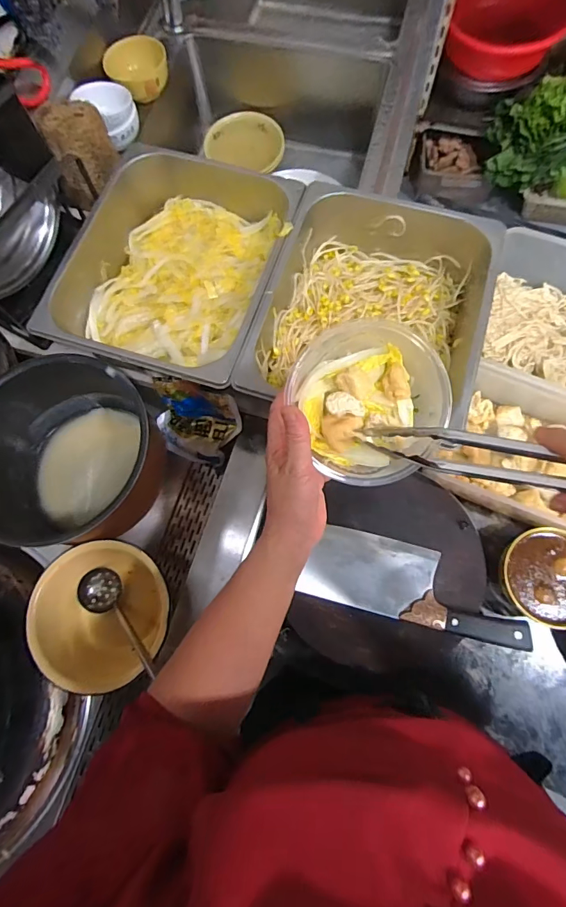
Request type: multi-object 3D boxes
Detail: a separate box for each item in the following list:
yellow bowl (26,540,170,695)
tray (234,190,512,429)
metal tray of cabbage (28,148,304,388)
[{"bbox_3d":[-0.219,0.204,0.542,0.154,0.103,0.158,-7,74,0],"label":"yellow bowl"},{"bbox_3d":[0.110,-0.179,0.546,0.259,0.102,0.309,15,76,6],"label":"tray"},{"bbox_3d":[-0.134,-0.251,0.574,0.256,0.083,0.331,18,76,7],"label":"metal tray of cabbage"}]

